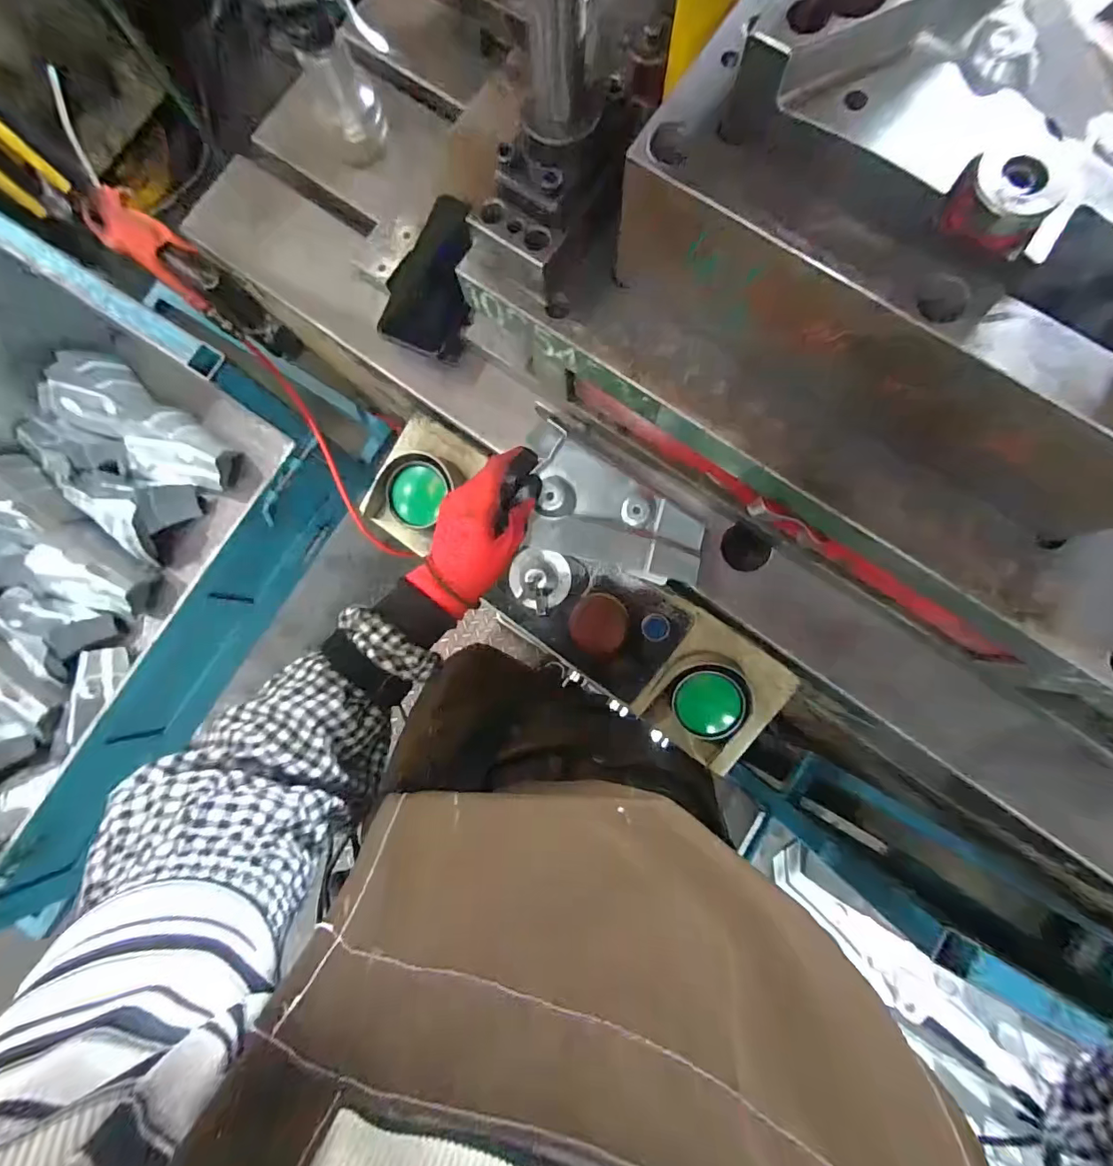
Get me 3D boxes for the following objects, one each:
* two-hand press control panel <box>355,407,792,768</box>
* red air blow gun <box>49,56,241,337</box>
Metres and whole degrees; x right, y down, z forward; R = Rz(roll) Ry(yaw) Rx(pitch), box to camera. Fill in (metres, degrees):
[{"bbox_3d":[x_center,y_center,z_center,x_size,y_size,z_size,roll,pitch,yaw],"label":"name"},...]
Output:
[{"bbox_3d":[0.011,0.007,0.532,0.500,0.104,0.139,36,86,1],"label":"two-hand press control panel"},{"bbox_3d":[-0.506,-0.428,0.611,0.088,0.273,0.046,-29,54,-3],"label":"red air blow gun"}]

